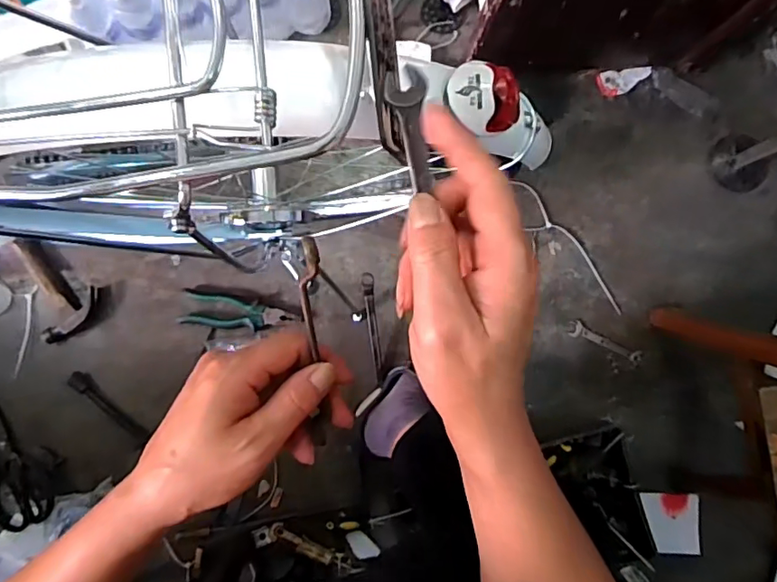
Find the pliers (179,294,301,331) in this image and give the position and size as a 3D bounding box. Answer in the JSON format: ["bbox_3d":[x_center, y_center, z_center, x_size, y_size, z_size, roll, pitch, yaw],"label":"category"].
[{"bbox_3d":[-0.244,0.040,0.874,0.179,0.013,0.052,10,85,-4],"label":"pliers"}]

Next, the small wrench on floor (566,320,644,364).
[{"bbox_3d":[0.379,0.088,0.932,0.135,0.007,0.031,22,84,-3],"label":"small wrench on floor"}]

